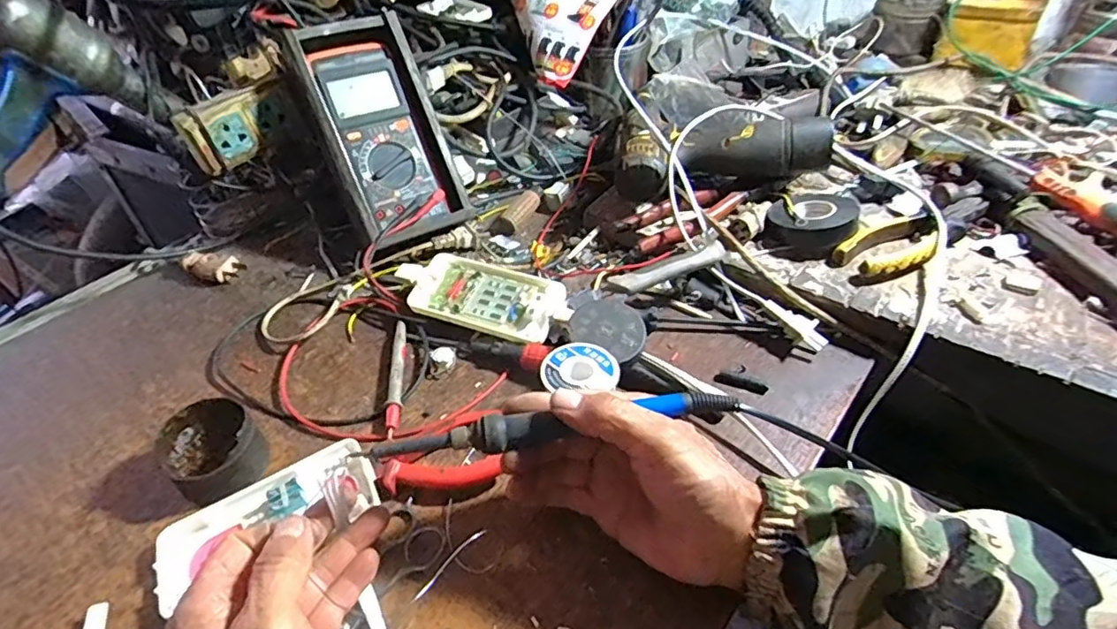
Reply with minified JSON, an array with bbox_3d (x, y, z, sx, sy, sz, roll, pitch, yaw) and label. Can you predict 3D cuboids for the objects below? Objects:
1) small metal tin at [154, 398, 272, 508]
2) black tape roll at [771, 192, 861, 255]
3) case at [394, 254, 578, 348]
[{"bbox_3d":[-0.233,0.090,0.397,0.067,0.035,0.057,26,52,29],"label":"small metal tin"},{"bbox_3d":[0.228,-0.086,0.530,0.070,0.033,0.070,12,46,18],"label":"black tape roll"},{"bbox_3d":[-0.066,-0.017,0.495,0.155,0.017,0.060,14,47,19],"label":"case"}]

